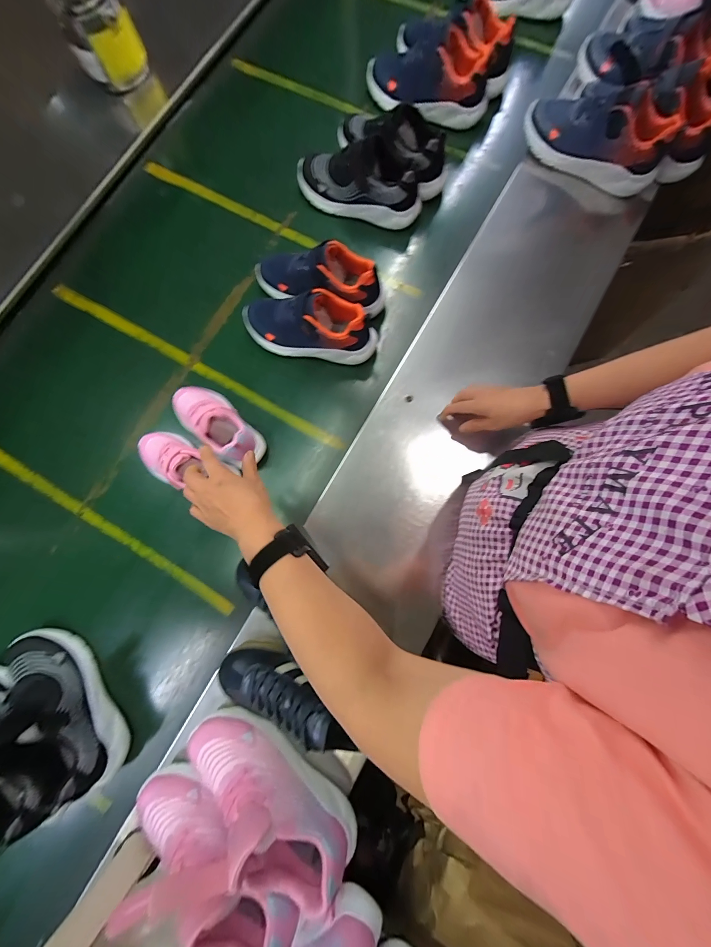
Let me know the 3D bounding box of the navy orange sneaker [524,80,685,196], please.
[{"bbox_3d":[0.454,-0.647,0.602,0.259,0.095,0.115,25,81,6],"label":"navy orange sneaker"}]

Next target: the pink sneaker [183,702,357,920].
[{"bbox_3d":[-0.118,0.435,0.422,0.262,0.116,0.086,38,82,8],"label":"pink sneaker"}]

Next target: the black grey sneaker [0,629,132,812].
[{"bbox_3d":[-0.470,0.368,0.482,0.261,0.123,0.108,44,83,8],"label":"black grey sneaker"}]

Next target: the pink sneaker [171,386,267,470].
[{"bbox_3d":[-0.259,-0.098,0.590,0.200,0.090,0.089,39,82,17],"label":"pink sneaker"}]

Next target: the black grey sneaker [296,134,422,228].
[{"bbox_3d":[0.003,-0.599,0.646,0.260,0.094,0.095,15,80,4],"label":"black grey sneaker"}]

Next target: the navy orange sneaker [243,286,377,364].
[{"bbox_3d":[-0.091,-0.282,0.599,0.259,0.095,0.093,16,80,4],"label":"navy orange sneaker"}]

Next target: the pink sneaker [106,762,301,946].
[{"bbox_3d":[-0.188,0.494,0.380,0.248,0.159,0.107,20,80,5],"label":"pink sneaker"}]

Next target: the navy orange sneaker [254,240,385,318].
[{"bbox_3d":[-0.071,-0.373,0.609,0.261,0.100,0.104,5,79,2],"label":"navy orange sneaker"}]

